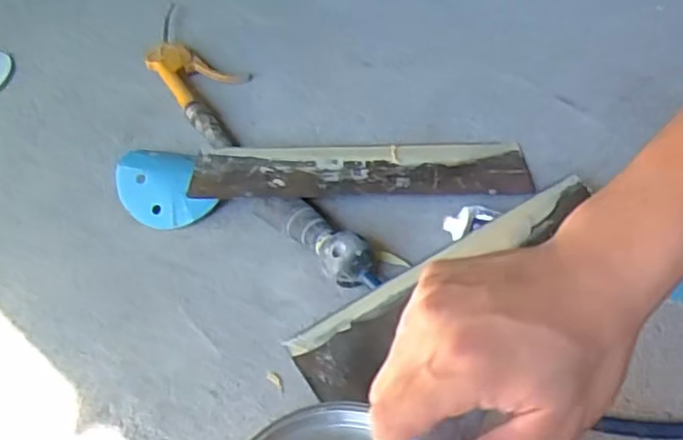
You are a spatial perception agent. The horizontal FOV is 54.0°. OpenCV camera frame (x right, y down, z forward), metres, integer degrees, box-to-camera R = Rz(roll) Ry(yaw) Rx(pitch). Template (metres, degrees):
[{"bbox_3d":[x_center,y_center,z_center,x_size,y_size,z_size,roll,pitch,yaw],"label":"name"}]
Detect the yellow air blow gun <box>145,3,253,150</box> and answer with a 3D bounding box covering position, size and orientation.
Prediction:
[{"bbox_3d":[-0.173,-0.179,0.813,0.095,0.028,0.277,-29,55,-19],"label":"yellow air blow gun"}]

